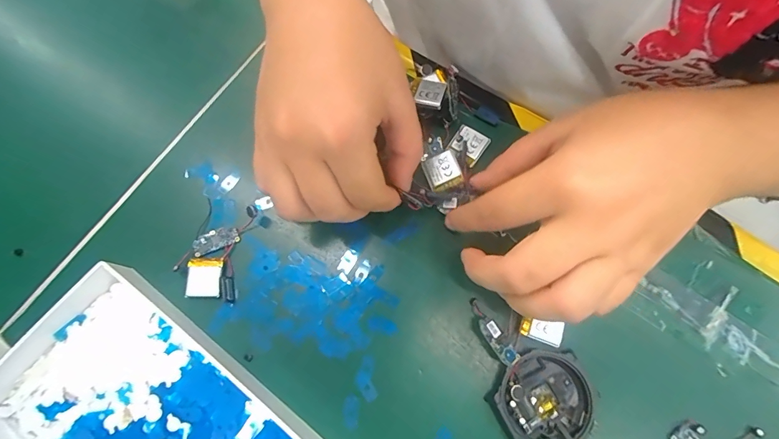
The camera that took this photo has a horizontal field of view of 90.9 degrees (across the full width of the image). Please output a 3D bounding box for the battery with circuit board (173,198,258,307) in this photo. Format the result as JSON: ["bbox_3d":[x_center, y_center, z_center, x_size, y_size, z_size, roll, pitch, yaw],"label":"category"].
[{"bbox_3d":[-0.106,0.018,0.236,0.037,0.005,0.060,11,76,5],"label":"battery with circuit board"}]

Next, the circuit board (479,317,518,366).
[{"bbox_3d":[0.057,0.065,0.204,0.012,0.004,0.027,-31,78,-33],"label":"circuit board"}]

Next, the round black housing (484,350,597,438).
[{"bbox_3d":[0.081,0.096,0.205,0.051,0.012,0.049,-1,75,2],"label":"round black housing"}]

